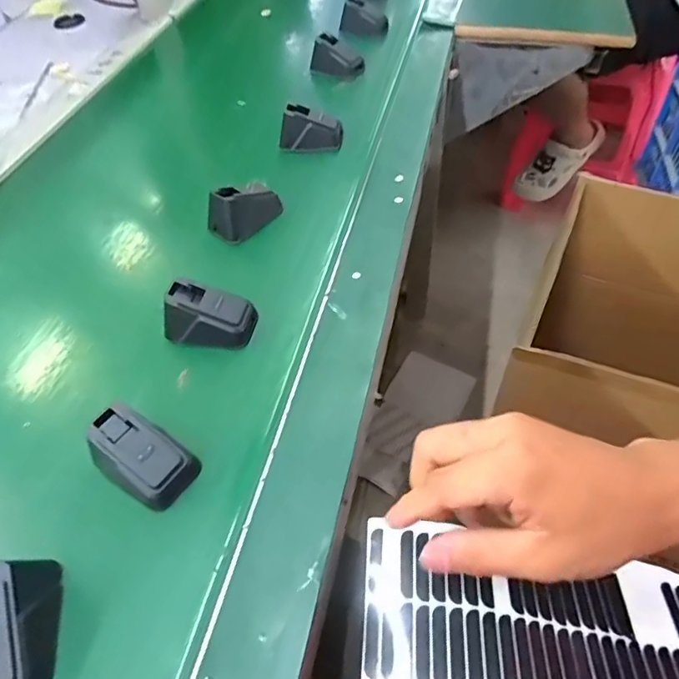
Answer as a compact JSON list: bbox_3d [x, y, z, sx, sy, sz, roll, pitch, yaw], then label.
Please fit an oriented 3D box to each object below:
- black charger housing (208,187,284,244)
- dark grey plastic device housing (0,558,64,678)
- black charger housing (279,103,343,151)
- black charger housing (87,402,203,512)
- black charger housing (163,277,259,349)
[{"bbox_3d":[-0.090,-0.126,0.493,0.034,0.038,0.067,33,61,28],"label":"black charger housing"},{"bbox_3d":[-0.174,0.149,0.271,0.036,0.039,0.069,-12,50,-4],"label":"dark grey plastic device housing"},{"bbox_3d":[-0.032,-0.234,0.575,0.066,0.037,0.028,3,51,8],"label":"black charger housing"},{"bbox_3d":[-0.126,0.074,0.329,0.057,0.038,0.042,24,57,23],"label":"black charger housing"},{"bbox_3d":[-0.102,-0.020,0.405,0.067,0.038,0.036,4,51,9],"label":"black charger housing"}]

